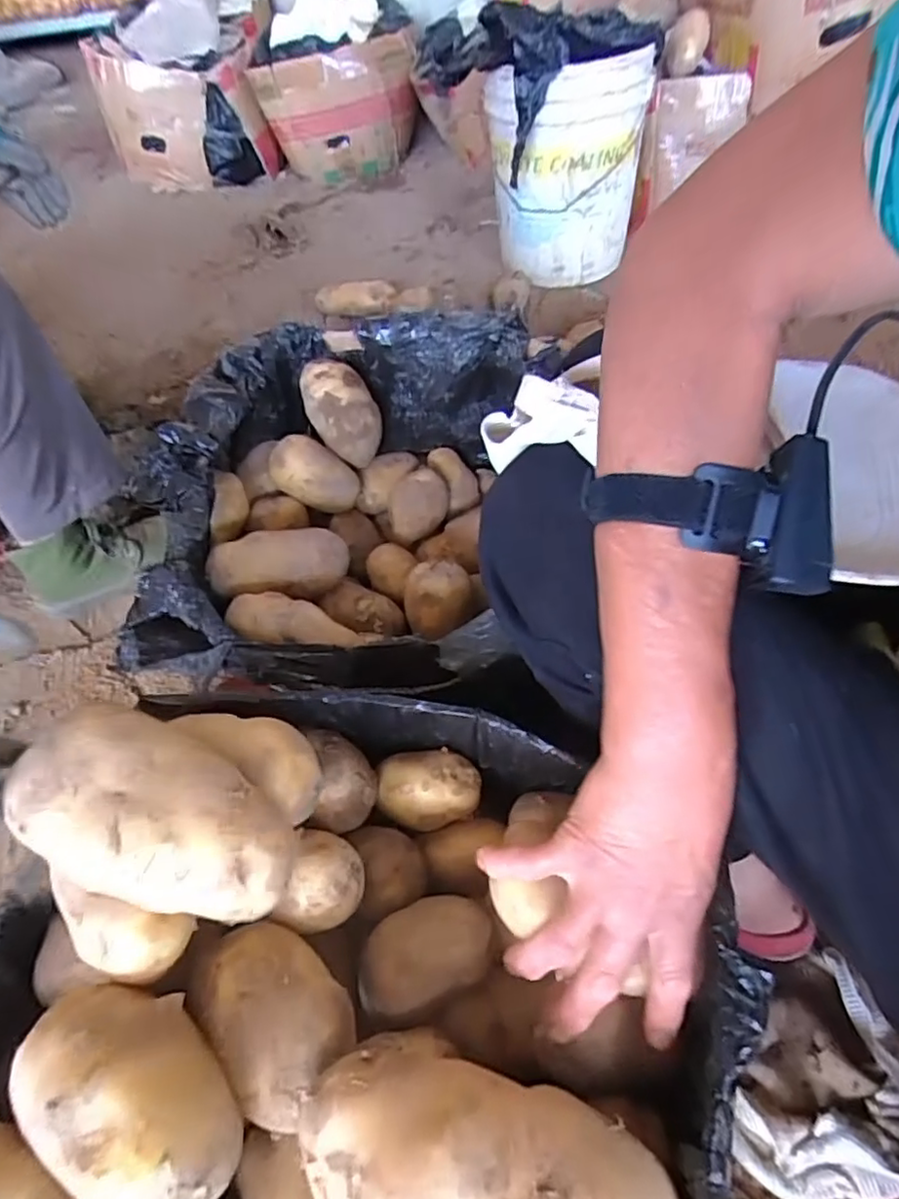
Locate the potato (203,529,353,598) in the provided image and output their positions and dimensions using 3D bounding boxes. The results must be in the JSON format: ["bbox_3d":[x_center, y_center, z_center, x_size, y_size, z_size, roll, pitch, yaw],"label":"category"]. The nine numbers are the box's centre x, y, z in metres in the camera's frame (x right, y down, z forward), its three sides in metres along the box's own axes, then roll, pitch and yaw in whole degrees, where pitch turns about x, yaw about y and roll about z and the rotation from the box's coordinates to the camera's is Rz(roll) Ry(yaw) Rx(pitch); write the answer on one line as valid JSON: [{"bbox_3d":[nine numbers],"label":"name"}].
[{"bbox_3d":[-0.168,-0.038,0.612,0.133,0.046,0.055,-8,51,-20],"label":"potato"}]

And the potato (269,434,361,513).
[{"bbox_3d":[-0.160,-0.147,0.728,0.068,0.103,0.061,-55,35,8],"label":"potato"}]

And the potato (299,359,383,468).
[{"bbox_3d":[-0.129,-0.220,0.733,0.075,0.126,0.063,-32,21,-19],"label":"potato"}]

